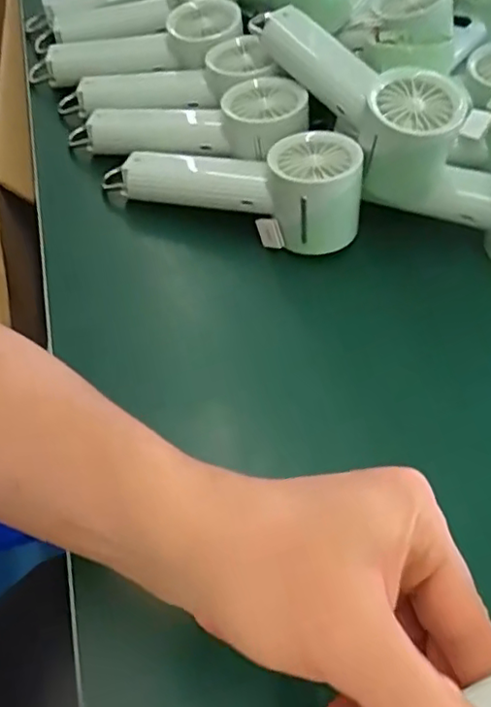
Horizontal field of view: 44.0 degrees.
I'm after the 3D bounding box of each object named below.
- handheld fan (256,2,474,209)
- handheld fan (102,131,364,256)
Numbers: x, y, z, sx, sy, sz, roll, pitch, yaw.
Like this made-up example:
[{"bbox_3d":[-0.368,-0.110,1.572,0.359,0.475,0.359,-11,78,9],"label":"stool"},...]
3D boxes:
[{"bbox_3d":[0.074,-0.183,0.435,0.061,0.071,0.184,-22,57,-17],"label":"handheld fan"},{"bbox_3d":[-0.011,-0.126,0.428,0.191,0.058,0.061,15,55,9],"label":"handheld fan"}]

